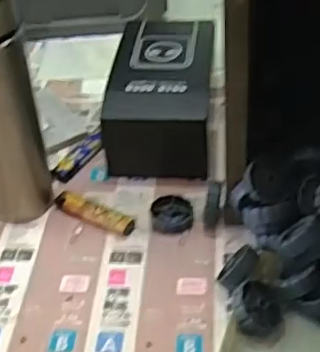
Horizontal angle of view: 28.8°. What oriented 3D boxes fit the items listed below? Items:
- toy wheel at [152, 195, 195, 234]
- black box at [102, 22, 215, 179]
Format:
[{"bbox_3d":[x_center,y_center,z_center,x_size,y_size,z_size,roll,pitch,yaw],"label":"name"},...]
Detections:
[{"bbox_3d":[0.011,0.033,0.549,0.036,0.010,0.040,-4,41,3],"label":"toy wheel"},{"bbox_3d":[0.004,-0.077,0.620,0.096,0.079,0.174,1,42,9],"label":"black box"}]

